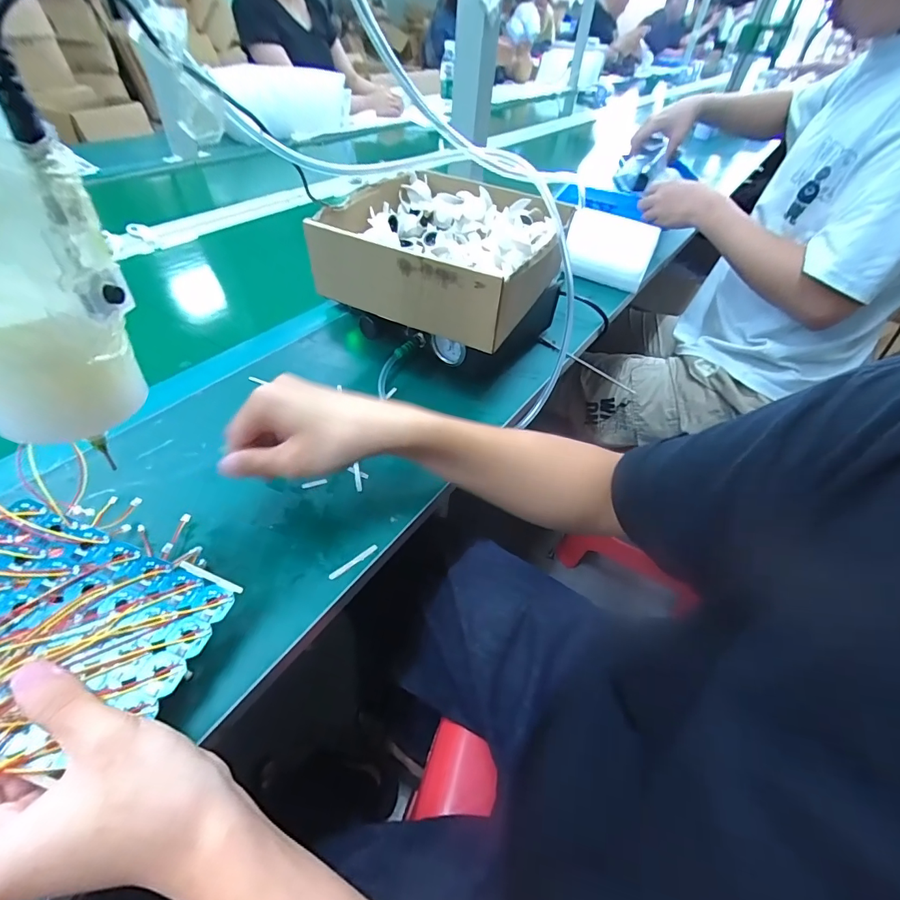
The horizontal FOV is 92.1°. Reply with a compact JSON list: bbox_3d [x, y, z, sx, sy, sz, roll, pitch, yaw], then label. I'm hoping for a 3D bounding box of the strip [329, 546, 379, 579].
[{"bbox_3d":[-0.068,0.079,0.308,0.039,0.004,0.006,-29,56,-30],"label":"strip"}]

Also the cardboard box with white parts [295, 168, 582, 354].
[{"bbox_3d":[-0.002,-0.199,0.436,0.207,0.068,0.190,22,48,16],"label":"cardboard box with white parts"}]

